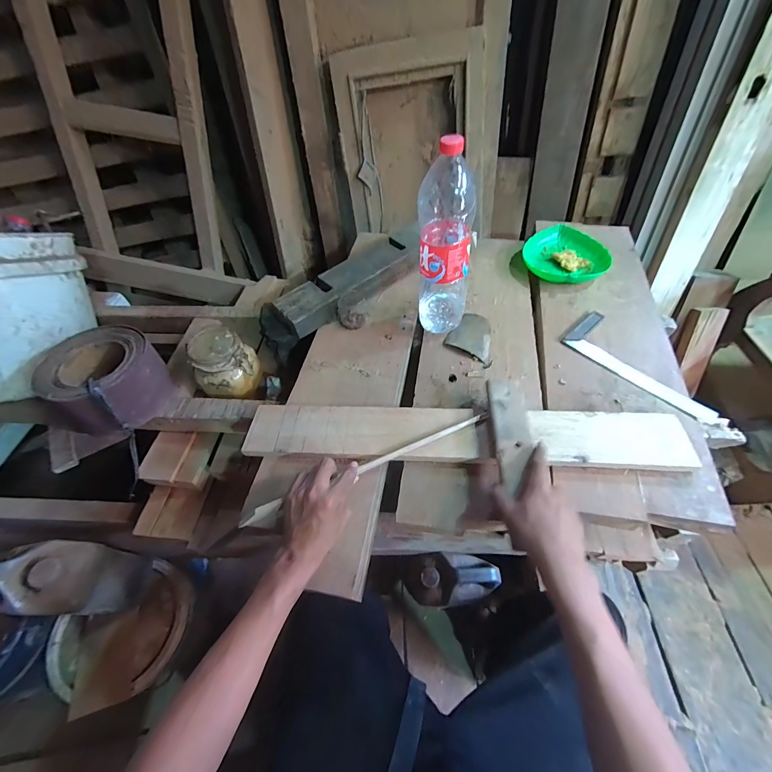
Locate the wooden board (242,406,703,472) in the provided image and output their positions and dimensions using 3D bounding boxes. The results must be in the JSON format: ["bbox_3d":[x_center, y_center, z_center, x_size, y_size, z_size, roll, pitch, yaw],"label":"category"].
[{"bbox_3d":[0.110,0.073,0.518,0.647,0.022,0.086,1,53,4],"label":"wooden board"}]

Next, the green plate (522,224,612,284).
[{"bbox_3d":[0.406,-0.292,0.774,0.171,0.039,0.172,-2,53,3],"label":"green plate"}]

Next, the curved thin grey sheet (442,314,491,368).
[{"bbox_3d":[0.177,-0.096,0.660,0.096,0.014,0.107,29,60,23],"label":"curved thin grey sheet"}]

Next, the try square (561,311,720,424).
[{"bbox_3d":[0.455,-0.043,0.604,0.110,0.007,0.253,-35,58,-21],"label":"try square"}]

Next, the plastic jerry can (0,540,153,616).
[{"bbox_3d":[-0.615,0.367,0.657,0.158,0.214,0.119,6,54,8],"label":"plastic jerry can"}]

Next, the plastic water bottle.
[{"bbox_3d":[0.099,-0.218,0.570,0.089,0.309,0.079,6,54,8],"label":"plastic water bottle"}]

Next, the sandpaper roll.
[{"bbox_3d":[-0.508,-0.008,0.624,0.169,0.109,0.174,-2,53,3],"label":"sandpaper roll"}]

